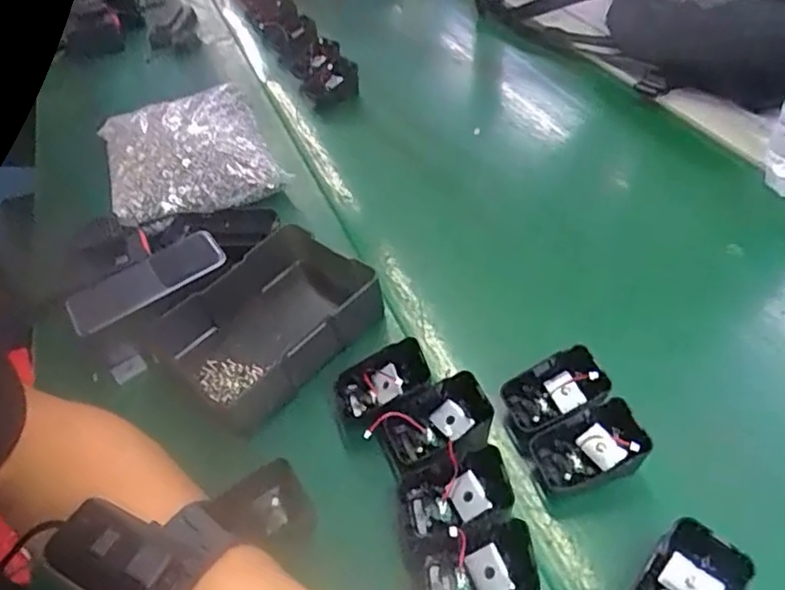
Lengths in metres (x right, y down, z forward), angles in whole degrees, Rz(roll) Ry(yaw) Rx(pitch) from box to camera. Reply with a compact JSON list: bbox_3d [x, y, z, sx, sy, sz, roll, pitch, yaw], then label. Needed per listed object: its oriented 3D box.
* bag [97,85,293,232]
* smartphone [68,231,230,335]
[{"bbox_3d":[-0.227,-0.164,0.678,0.175,0.050,0.234,-22,47,-14],"label":"bag"},{"bbox_3d":[-0.208,-0.013,0.521,0.129,0.007,0.054,-32,58,-17],"label":"smartphone"}]

